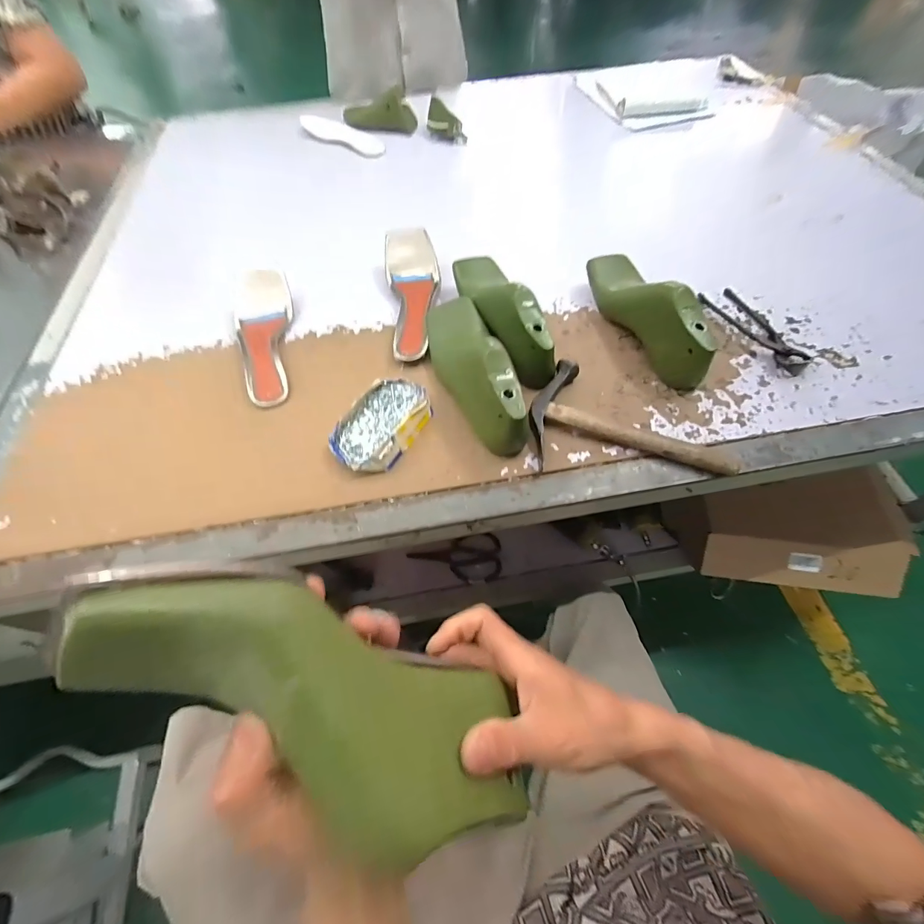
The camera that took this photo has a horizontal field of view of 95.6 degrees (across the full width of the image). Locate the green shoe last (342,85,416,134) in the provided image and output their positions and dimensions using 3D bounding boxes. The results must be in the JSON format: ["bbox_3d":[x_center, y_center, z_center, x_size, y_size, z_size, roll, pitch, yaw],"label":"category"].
[{"bbox_3d":[-0.186,-0.777,0.928,0.168,0.068,0.064,0,58,2],"label":"green shoe last"}]

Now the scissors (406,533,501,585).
[{"bbox_3d":[-0.009,0.197,0.821,0.178,0.015,0.095,-10,58,-4],"label":"scissors"}]

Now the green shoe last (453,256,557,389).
[{"bbox_3d":[0.053,-0.202,0.551,0.061,0.092,0.247,-17,59,-9],"label":"green shoe last"}]

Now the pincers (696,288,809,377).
[{"bbox_3d":[0.411,-0.190,0.578,0.064,0.023,0.173,-18,59,-9],"label":"pincers"}]

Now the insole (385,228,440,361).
[{"bbox_3d":[-0.068,-0.249,0.613,0.076,0.023,0.239,-8,64,-3],"label":"insole"}]

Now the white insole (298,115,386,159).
[{"bbox_3d":[-0.269,-0.732,0.940,0.230,0.006,0.068,27,70,10],"label":"white insole"}]

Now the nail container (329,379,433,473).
[{"bbox_3d":[-0.094,-0.045,0.502,0.081,0.034,0.132,24,62,16],"label":"nail container"}]

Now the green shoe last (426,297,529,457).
[{"bbox_3d":[0.014,-0.114,0.493,0.064,0.086,0.217,-21,60,-11],"label":"green shoe last"}]

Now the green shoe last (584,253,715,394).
[{"bbox_3d":[0.240,-0.202,0.542,0.065,0.095,0.235,-14,59,-7],"label":"green shoe last"}]

